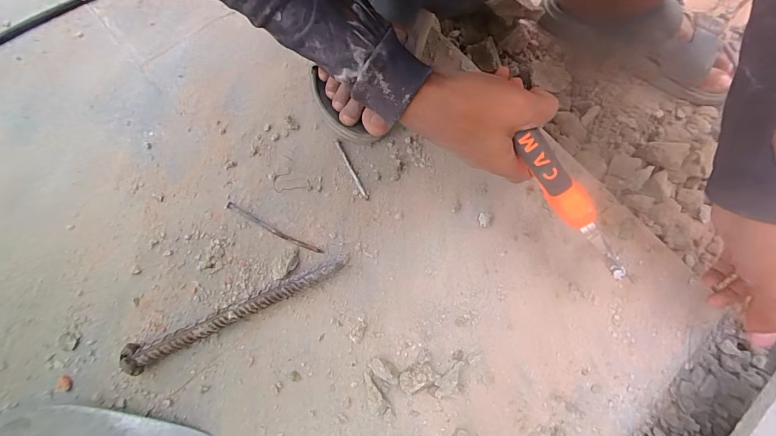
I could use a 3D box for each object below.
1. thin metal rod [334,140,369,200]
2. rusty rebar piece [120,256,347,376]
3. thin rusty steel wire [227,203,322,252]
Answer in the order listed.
[{"bbox_3d":[-0.039,-0.051,0.376,0.006,0.004,0.073,-27,78,-8],"label":"thin metal rod"},{"bbox_3d":[-0.129,0.080,0.321,0.193,0.029,0.019,-26,78,-8],"label":"rusty rebar piece"},{"bbox_3d":[-0.112,0.011,0.355,0.105,0.004,0.007,27,77,5],"label":"thin rusty steel wire"}]

